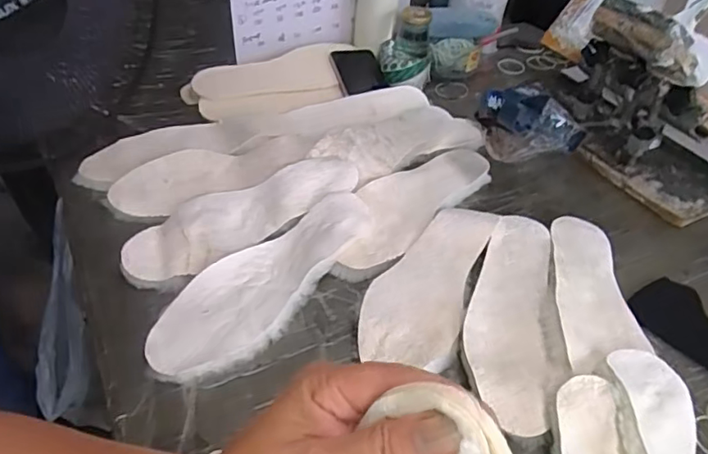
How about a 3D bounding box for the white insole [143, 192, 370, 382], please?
[{"bbox_3d":[-0.091,0.046,0.584,0.105,0.017,0.280,24,46,20],"label":"white insole"}]

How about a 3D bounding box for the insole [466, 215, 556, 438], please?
[{"bbox_3d":[0.161,0.076,0.580,0.077,0.010,0.276,12,43,8],"label":"insole"}]

